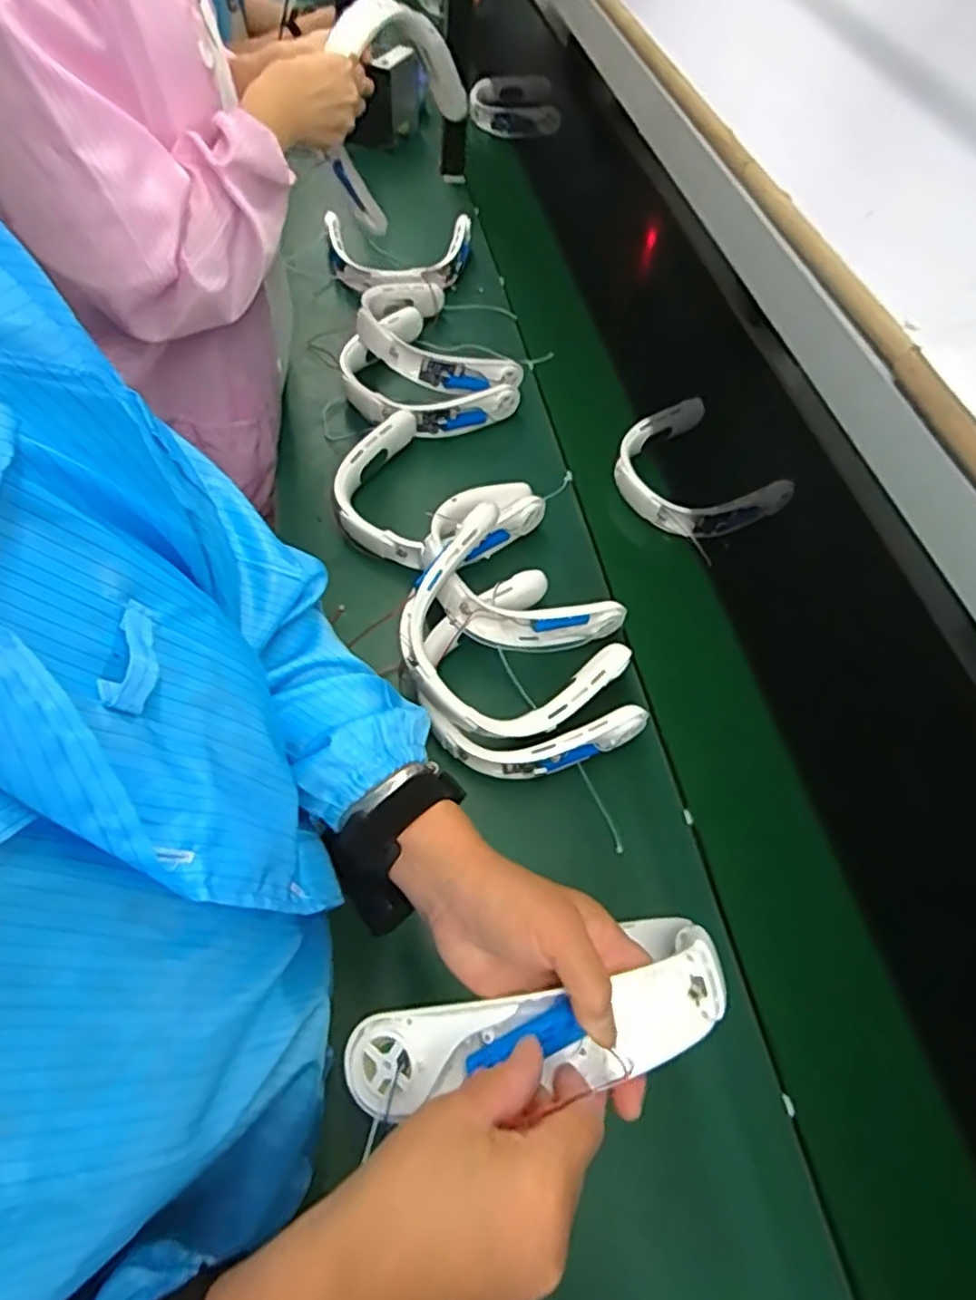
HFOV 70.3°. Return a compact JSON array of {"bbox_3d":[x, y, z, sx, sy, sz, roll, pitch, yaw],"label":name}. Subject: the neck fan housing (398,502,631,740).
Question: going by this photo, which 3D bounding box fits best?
[{"bbox_3d":[0.012,-0.008,0.709,0.227,0.037,0.193,46,71,-6],"label":"neck fan housing"}]

